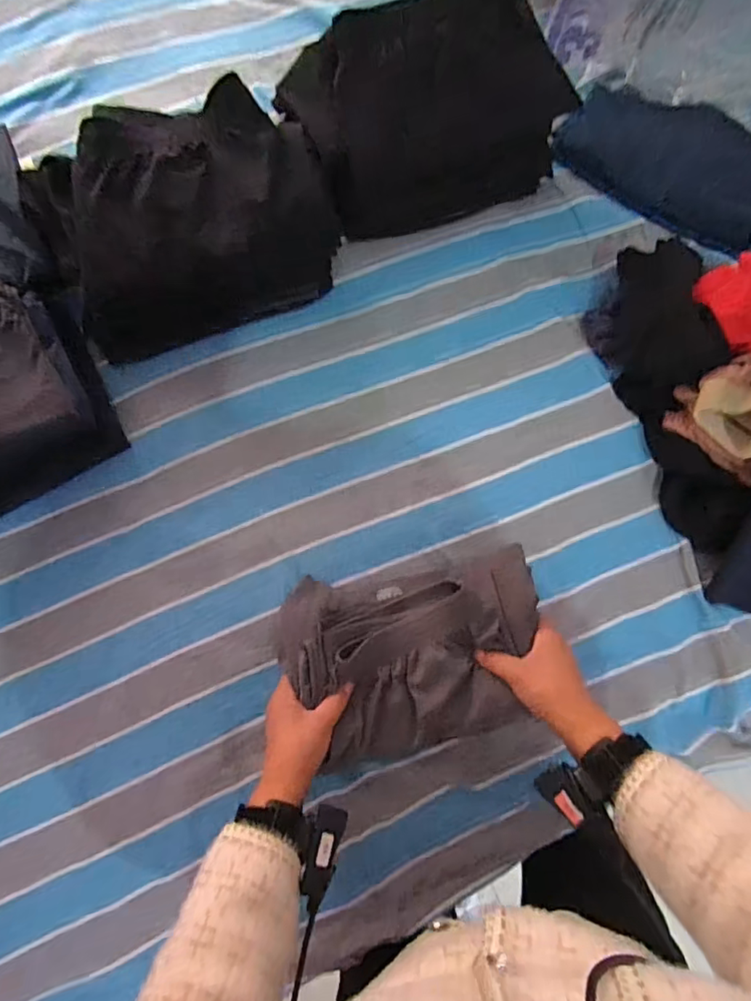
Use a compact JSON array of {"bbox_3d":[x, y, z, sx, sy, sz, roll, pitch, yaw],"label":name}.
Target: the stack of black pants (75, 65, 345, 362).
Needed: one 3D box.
[{"bbox_3d":[-0.225,-0.343,0.632,0.335,0.116,0.247,-23,81,-4],"label":"stack of black pants"}]

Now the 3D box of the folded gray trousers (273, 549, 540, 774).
[{"bbox_3d":[0.039,0.168,0.567,0.269,0.077,0.194,-8,81,-1],"label":"folded gray trousers"}]

